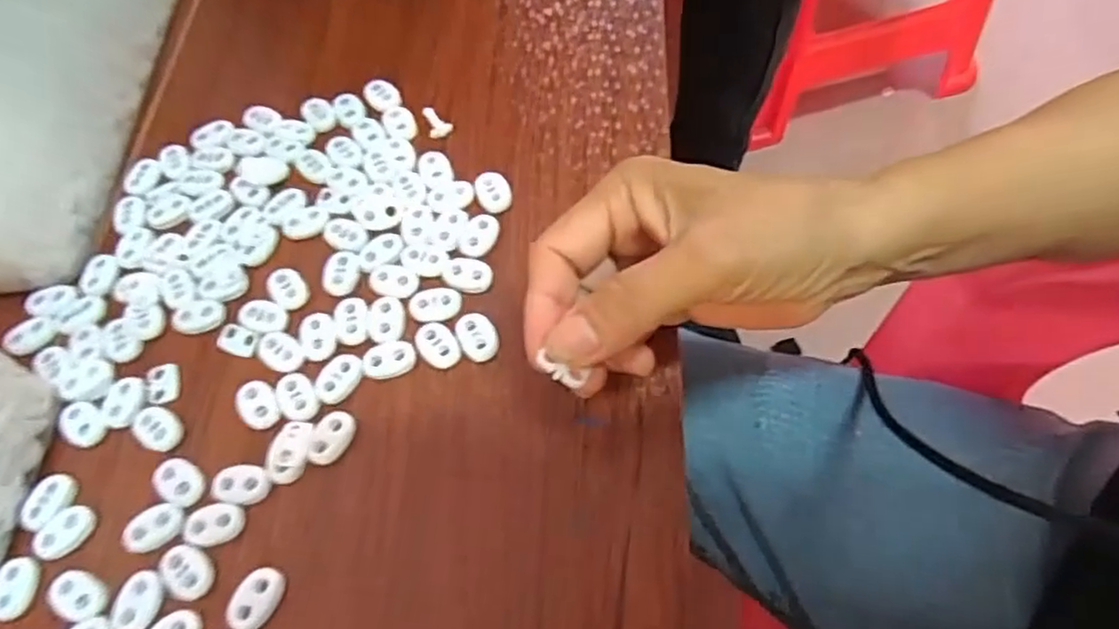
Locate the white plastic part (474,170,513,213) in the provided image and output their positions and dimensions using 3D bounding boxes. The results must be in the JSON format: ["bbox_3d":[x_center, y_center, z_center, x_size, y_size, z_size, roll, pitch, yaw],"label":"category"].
[{"bbox_3d":[-0.032,-0.060,0.330,0.015,0.005,0.023,-24,63,-7],"label":"white plastic part"}]

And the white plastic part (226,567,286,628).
[{"bbox_3d":[-0.114,0.105,0.255,0.017,0.004,0.023,24,67,17],"label":"white plastic part"}]

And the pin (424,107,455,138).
[{"bbox_3d":[-0.066,-0.100,0.355,0.011,0.004,0.020,-42,66,-15],"label":"pin"}]

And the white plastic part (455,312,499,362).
[{"bbox_3d":[-0.036,0.009,0.296,0.016,0.004,0.024,-34,64,-12],"label":"white plastic part"}]

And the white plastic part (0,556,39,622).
[{"bbox_3d":[-0.213,0.106,0.267,0.016,0.004,0.023,-10,62,1],"label":"white plastic part"}]

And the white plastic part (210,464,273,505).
[{"bbox_3d":[-0.128,0.068,0.276,0.025,0.004,0.016,1,63,7],"label":"white plastic part"}]

